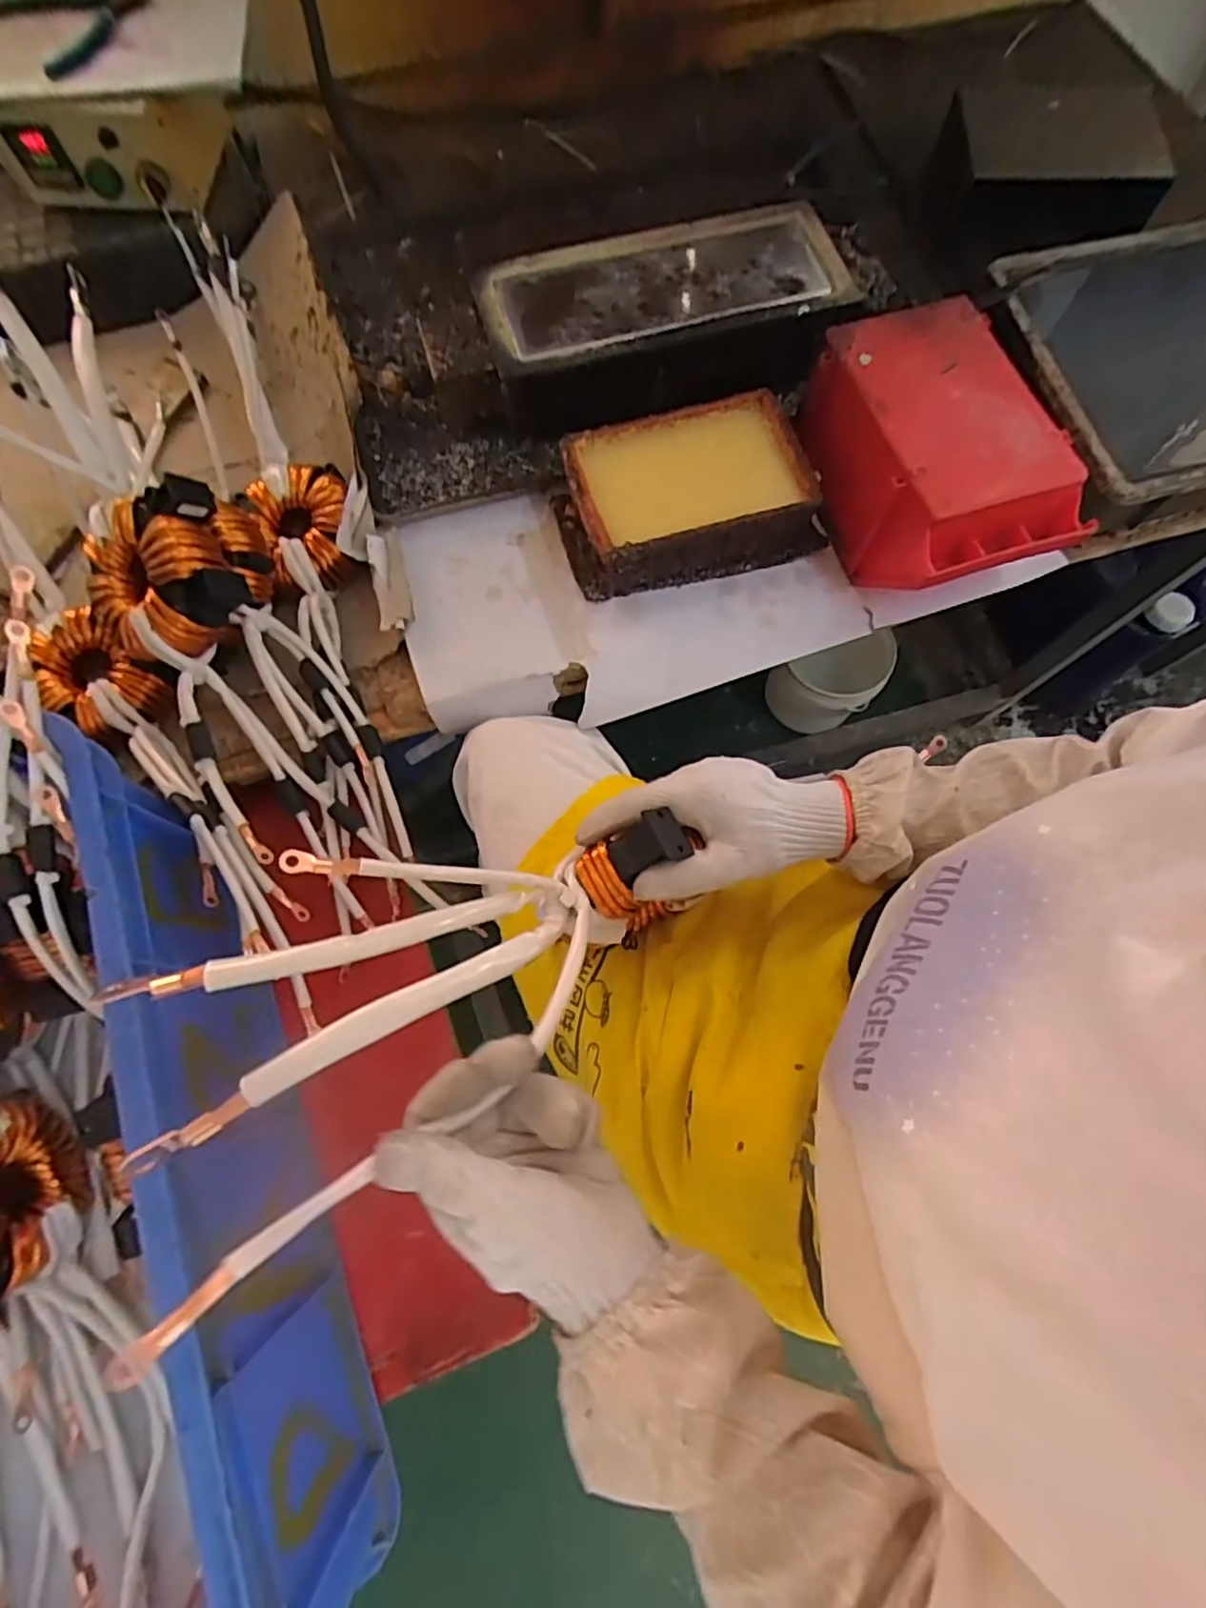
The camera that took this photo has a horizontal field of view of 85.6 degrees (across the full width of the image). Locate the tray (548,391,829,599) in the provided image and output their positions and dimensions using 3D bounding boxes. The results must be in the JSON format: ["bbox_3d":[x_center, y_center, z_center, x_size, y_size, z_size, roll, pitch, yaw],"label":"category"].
[{"bbox_3d":[0.072,-0.275,0.590,0.218,0.065,0.140,-18,74,-6],"label":"tray"}]

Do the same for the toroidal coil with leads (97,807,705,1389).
[{"bbox_3d":[-0.102,0.092,0.340,0.337,0.061,0.143,-30,75,-26],"label":"toroidal coil with leads"}]

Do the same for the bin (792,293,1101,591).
[{"bbox_3d":[0.274,-0.290,0.560,0.160,0.117,0.222,-18,73,-6],"label":"bin"}]

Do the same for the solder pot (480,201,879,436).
[{"bbox_3d":[0.061,-0.466,0.635,0.346,0.079,0.165,-14,73,-4],"label":"solder pot"}]

